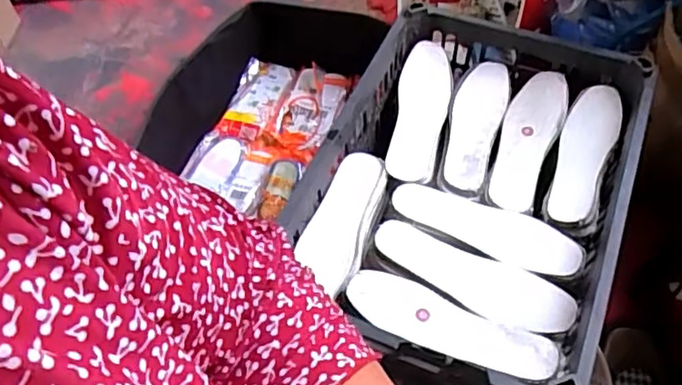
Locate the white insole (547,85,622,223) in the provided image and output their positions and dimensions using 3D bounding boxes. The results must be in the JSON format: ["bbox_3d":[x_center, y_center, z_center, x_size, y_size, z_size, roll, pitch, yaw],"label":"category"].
[{"bbox_3d":[0.302,-0.054,0.750,0.061,0.014,0.210,23,58,17],"label":"white insole"}]

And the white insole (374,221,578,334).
[{"bbox_3d":[0.140,0.095,0.665,0.223,0.020,0.073,23,59,17],"label":"white insole"}]

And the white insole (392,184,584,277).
[{"bbox_3d":[0.168,0.040,0.709,0.218,0.014,0.073,21,58,16],"label":"white insole"}]

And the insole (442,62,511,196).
[{"bbox_3d":[0.175,-0.093,0.796,0.065,0.019,0.219,16,57,13],"label":"insole"}]

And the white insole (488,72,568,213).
[{"bbox_3d":[0.238,-0.073,0.774,0.069,0.022,0.218,21,58,16],"label":"white insole"}]

